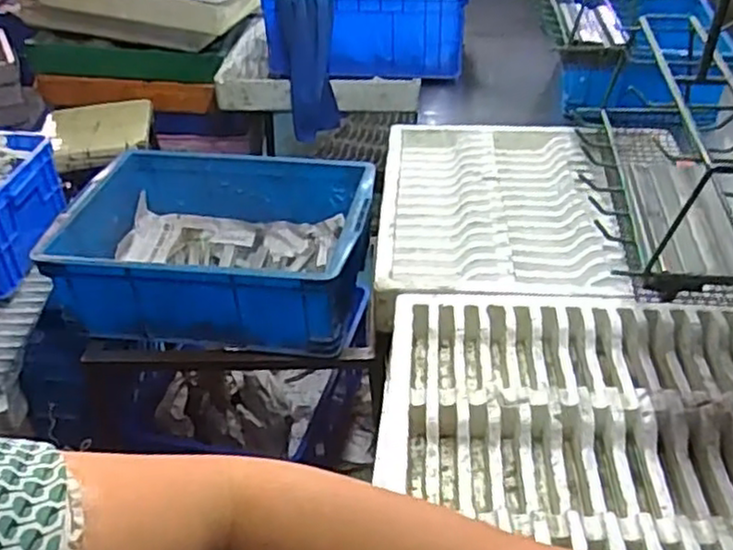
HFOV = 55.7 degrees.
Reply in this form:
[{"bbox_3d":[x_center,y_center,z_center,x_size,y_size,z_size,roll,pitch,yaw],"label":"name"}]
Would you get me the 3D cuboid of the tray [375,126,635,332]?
[{"bbox_3d":[0.220,-0.123,1.208,0.379,0.067,0.560,2,38,5],"label":"tray"}]

